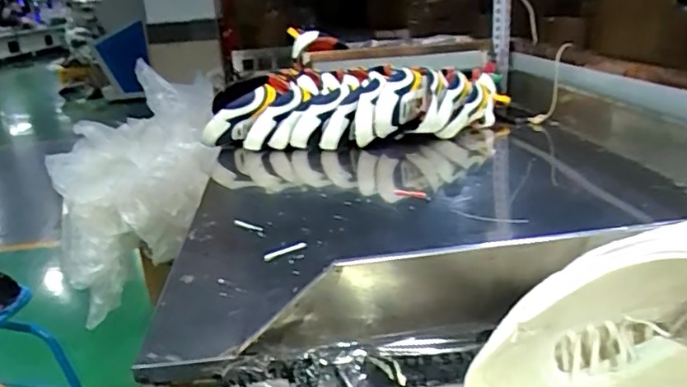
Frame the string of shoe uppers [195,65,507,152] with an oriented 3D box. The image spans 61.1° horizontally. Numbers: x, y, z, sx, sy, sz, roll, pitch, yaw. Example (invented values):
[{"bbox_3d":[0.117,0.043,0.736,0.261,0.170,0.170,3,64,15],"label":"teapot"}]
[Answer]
[{"bbox_3d":[0.025,-0.238,1.473,0.723,0.149,0.396,0,20,12],"label":"string of shoe uppers"}]

